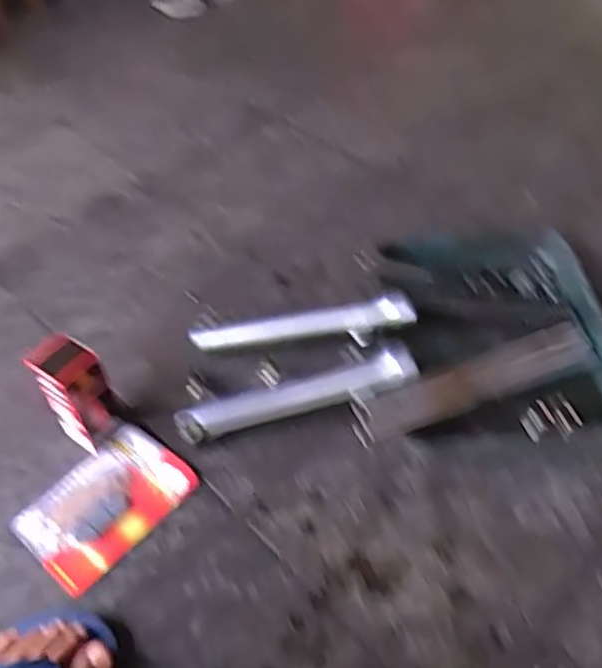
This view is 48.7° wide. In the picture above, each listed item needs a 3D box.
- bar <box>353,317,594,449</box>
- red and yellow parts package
[{"bbox_3d":[0.206,0.052,0.774,0.326,0.024,0.056,-18,66,-20],"label":"bar"},{"bbox_3d":[-0.215,0.186,0.736,0.125,0.012,0.174,33,58,29],"label":"red and yellow parts package"}]

